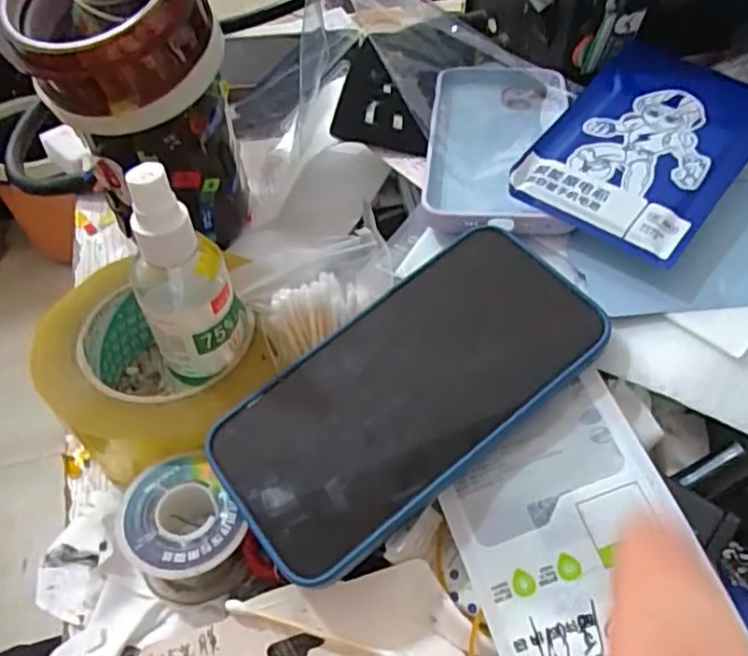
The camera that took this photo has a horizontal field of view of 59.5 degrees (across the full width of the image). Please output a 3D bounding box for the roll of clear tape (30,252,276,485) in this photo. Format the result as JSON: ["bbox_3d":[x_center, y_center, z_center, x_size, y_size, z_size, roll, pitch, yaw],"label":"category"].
[{"bbox_3d":[-0.105,0.020,0.322,0.102,0.053,0.113,-17,51,-11],"label":"roll of clear tape"}]

